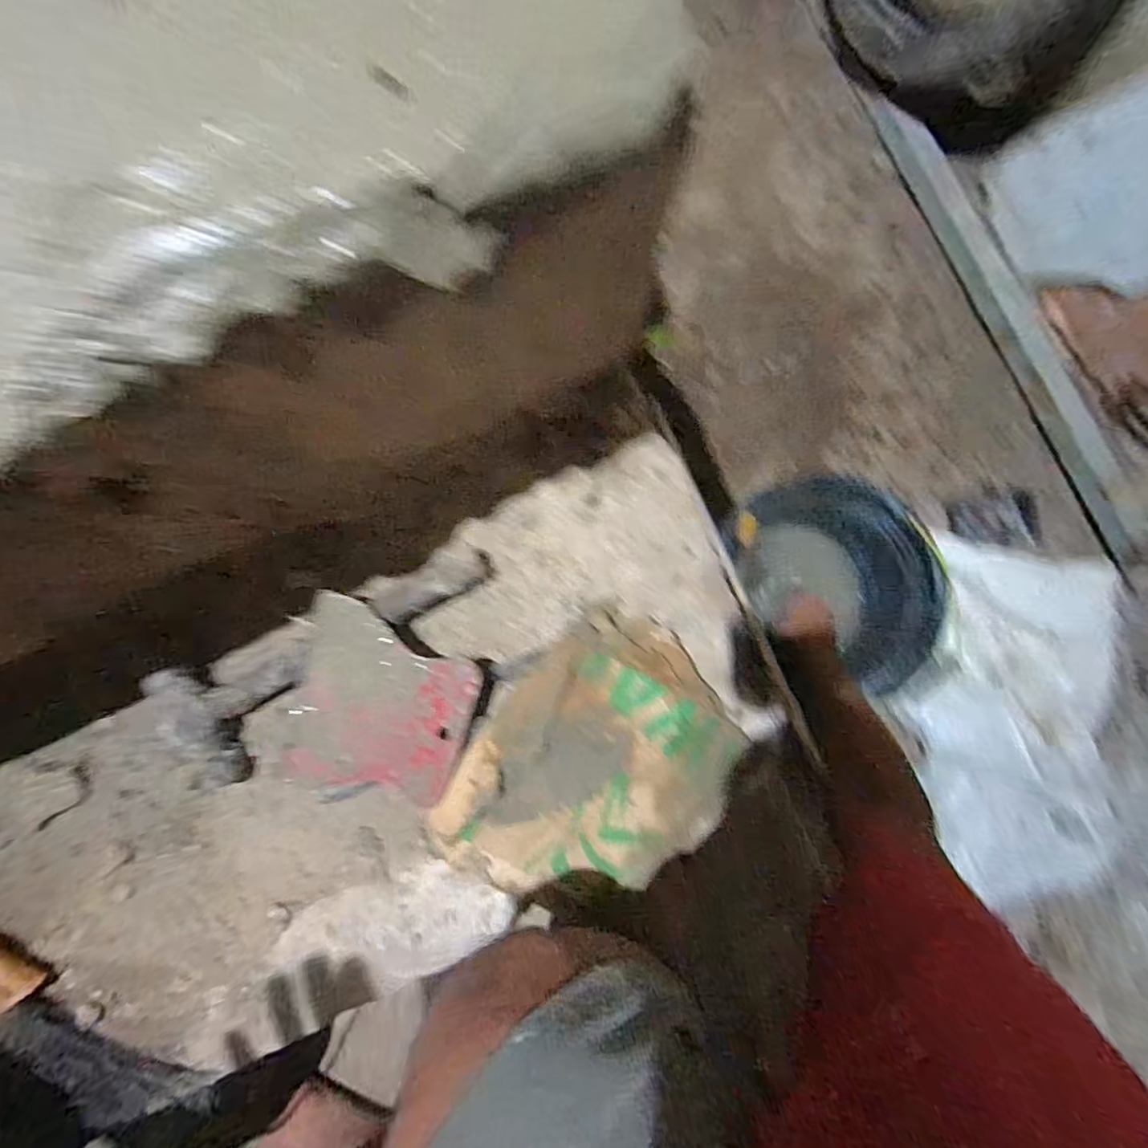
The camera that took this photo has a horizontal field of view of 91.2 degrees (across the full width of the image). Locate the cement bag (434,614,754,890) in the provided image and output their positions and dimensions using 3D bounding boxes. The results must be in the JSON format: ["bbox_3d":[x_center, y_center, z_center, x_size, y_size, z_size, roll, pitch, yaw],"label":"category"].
[{"bbox_3d":[0.009,0.129,0.355,0.194,0.036,0.160,-37,86,0],"label":"cement bag"}]

